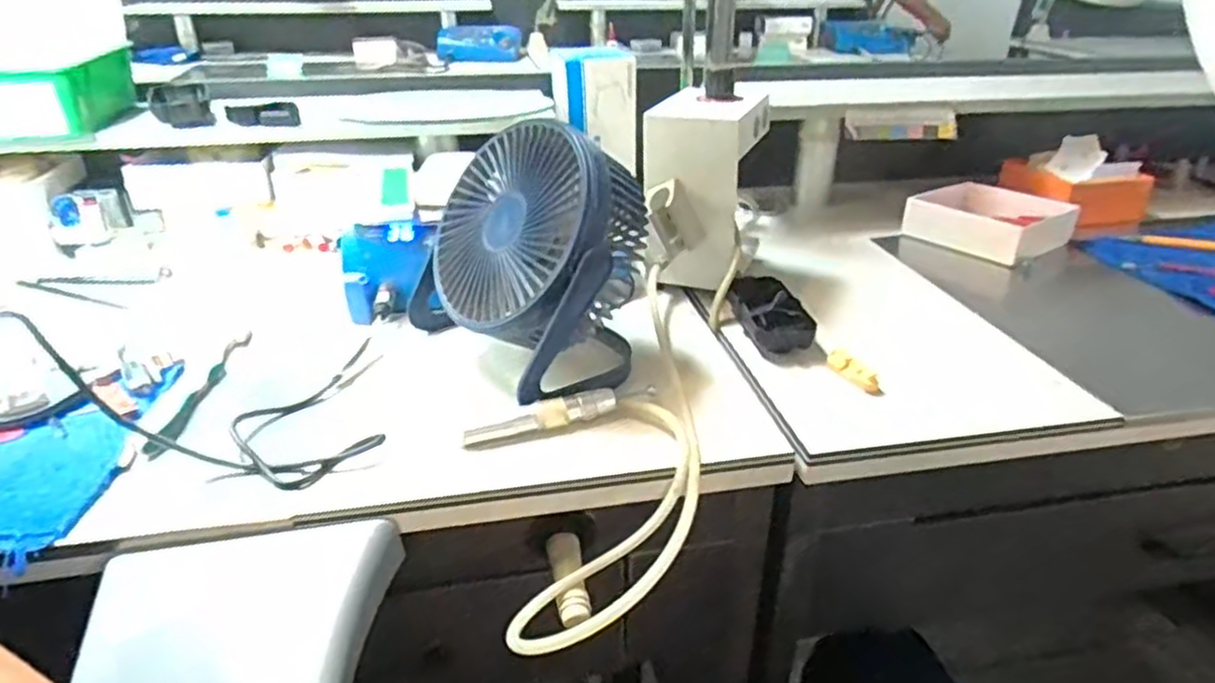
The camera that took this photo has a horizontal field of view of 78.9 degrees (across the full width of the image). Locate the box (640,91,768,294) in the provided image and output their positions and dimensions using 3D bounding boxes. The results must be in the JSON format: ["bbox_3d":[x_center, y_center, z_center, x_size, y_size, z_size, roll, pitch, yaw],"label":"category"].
[{"bbox_3d":[0.085,-0.133,0.680,0.093,0.164,0.107,11,30,19],"label":"box"}]

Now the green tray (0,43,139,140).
[{"bbox_3d":[-0.554,-0.239,0.708,0.145,0.065,0.148,-4,29,-9],"label":"green tray"}]

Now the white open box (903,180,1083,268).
[{"bbox_3d":[0.432,-0.134,0.830,0.141,0.044,0.135,-19,34,-31],"label":"white open box"}]

